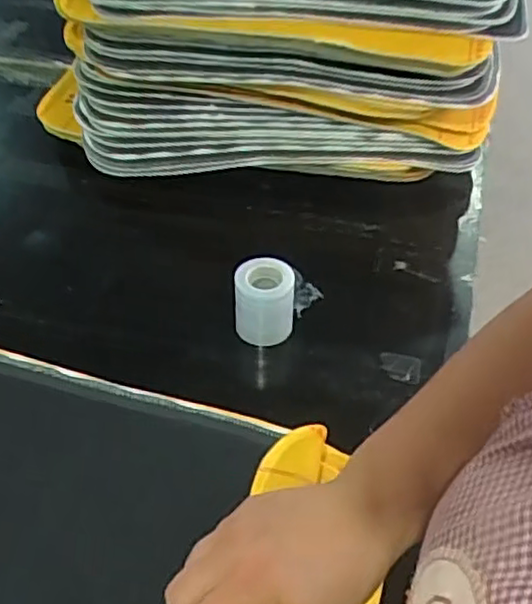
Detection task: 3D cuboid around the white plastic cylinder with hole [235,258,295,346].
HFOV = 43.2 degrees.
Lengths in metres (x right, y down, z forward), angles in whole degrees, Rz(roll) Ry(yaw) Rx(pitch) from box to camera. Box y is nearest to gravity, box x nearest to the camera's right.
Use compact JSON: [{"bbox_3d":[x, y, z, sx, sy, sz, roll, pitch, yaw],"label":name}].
[{"bbox_3d":[-0.002,0.003,0.638,0.054,0.072,0.049,0,45,-1],"label":"white plastic cylinder with hole"}]

